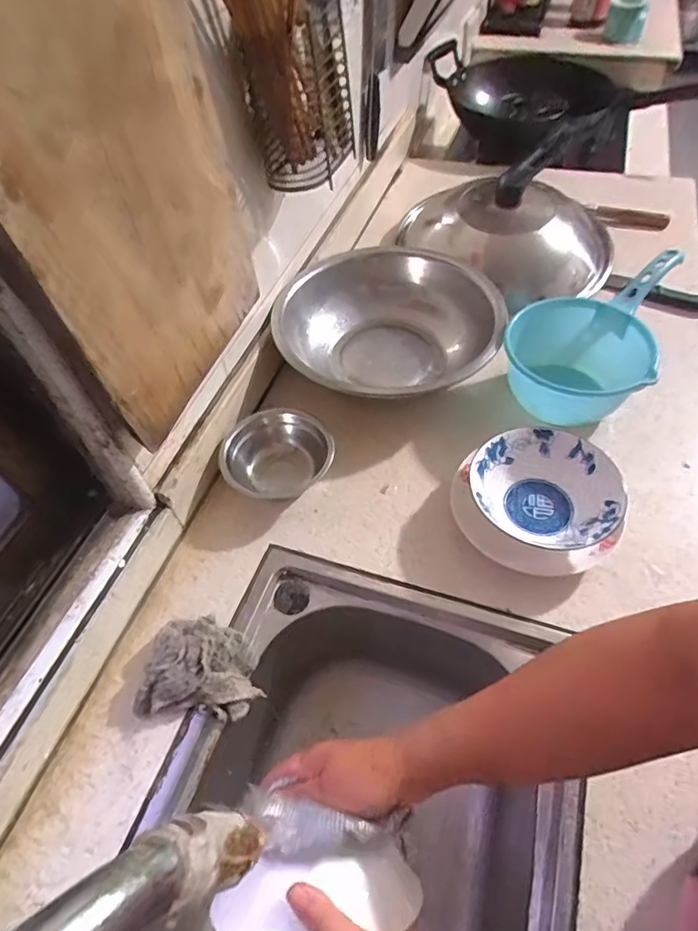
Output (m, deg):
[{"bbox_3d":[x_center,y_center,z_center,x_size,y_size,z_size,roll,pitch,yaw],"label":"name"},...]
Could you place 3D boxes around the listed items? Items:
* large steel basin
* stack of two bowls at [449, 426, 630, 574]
[{"bbox_3d":[0.061,-0.188,0.749,0.286,0.088,0.295,-1,52,2],"label":"large steel basin"},{"bbox_3d":[0.206,0.042,0.596,0.170,0.067,0.158,-3,52,0],"label":"stack of two bowls"}]

